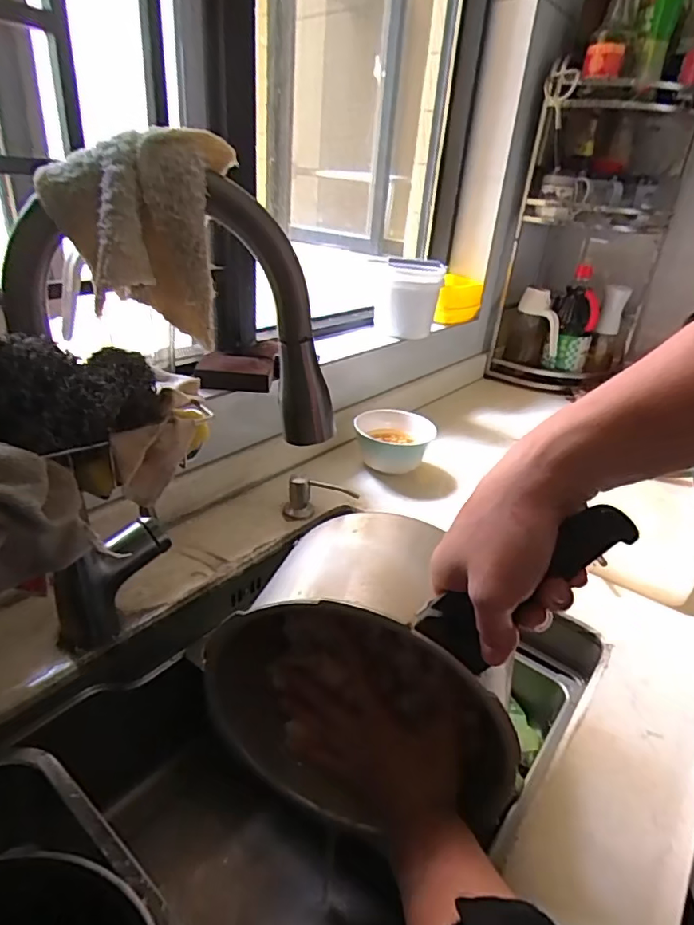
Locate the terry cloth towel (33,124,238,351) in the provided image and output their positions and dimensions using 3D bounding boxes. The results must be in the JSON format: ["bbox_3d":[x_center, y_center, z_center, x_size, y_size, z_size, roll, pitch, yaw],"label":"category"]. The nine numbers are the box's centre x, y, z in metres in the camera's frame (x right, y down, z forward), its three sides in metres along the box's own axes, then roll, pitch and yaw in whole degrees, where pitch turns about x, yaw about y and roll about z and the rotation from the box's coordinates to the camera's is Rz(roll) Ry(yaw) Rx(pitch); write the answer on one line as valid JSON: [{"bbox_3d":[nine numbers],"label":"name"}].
[{"bbox_3d":[-0.127,-0.144,0.342,0.110,0.116,0.049,-7,30,-21],"label":"terry cloth towel"}]

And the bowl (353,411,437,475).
[{"bbox_3d":[0.070,-0.033,0.857,0.114,0.061,0.119,4,28,-2],"label":"bowl"}]

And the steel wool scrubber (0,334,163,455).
[{"bbox_3d":[-0.168,-0.045,0.326,0.098,0.059,0.045,-6,30,-20],"label":"steel wool scrubber"}]

